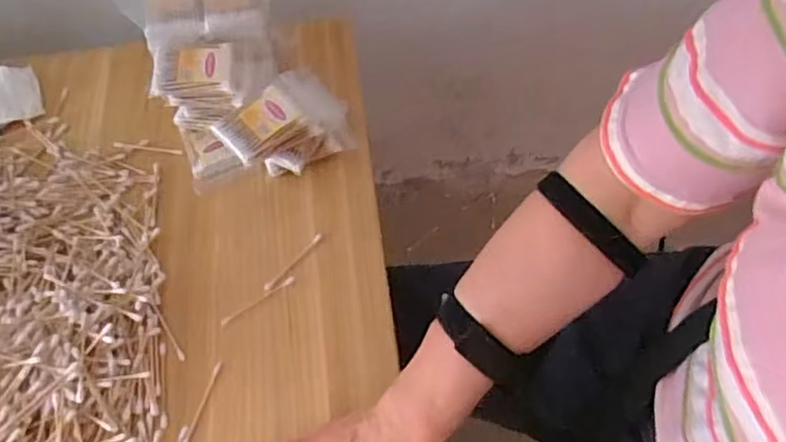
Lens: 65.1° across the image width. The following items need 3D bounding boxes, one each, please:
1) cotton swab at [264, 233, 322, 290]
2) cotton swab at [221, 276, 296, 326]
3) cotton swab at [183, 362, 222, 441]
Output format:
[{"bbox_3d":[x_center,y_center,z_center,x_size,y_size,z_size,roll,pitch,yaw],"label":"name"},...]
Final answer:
[{"bbox_3d":[-0.085,0.034,0.525,0.006,0.004,0.067,35,66,21],"label":"cotton swab"},{"bbox_3d":[-0.111,0.066,0.511,0.069,0.004,0.008,-33,63,-17],"label":"cotton swab"},{"bbox_3d":[-0.144,0.139,0.463,0.005,0.004,0.068,13,60,10],"label":"cotton swab"}]

